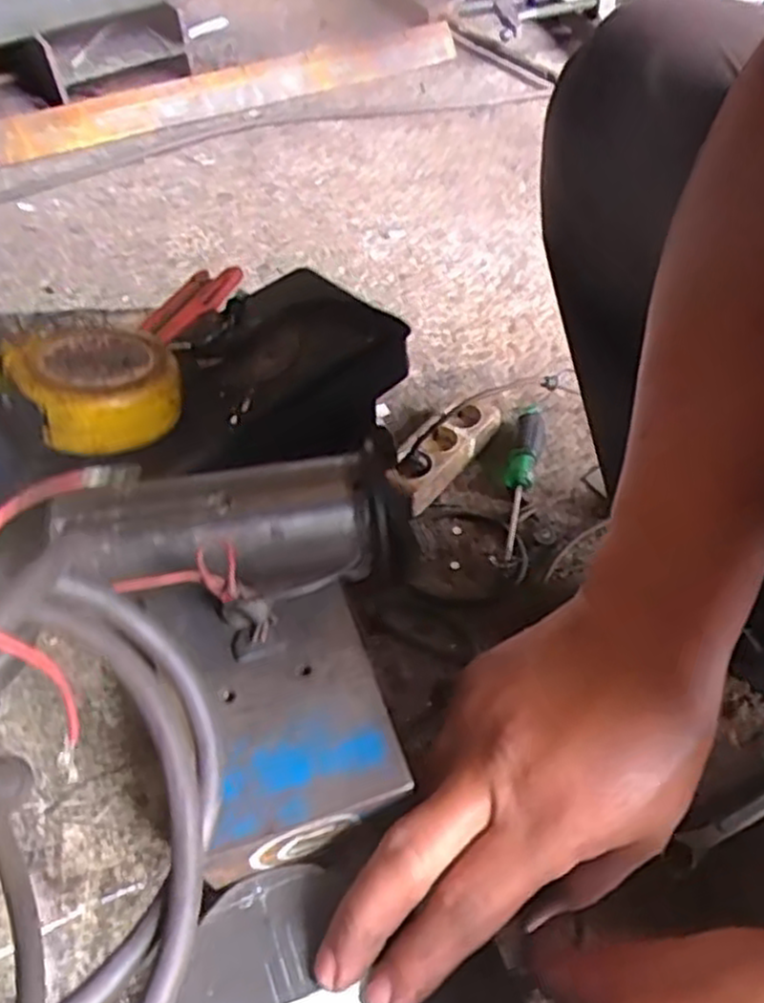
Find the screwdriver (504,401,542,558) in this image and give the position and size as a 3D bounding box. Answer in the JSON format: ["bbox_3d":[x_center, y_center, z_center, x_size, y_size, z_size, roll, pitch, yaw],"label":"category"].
[{"bbox_3d":[0.147,-0.040,0.806,0.031,0.034,0.223,12,53,10],"label":"screwdriver"}]

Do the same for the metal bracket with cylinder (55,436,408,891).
[{"bbox_3d":[-0.054,0.054,0.289,0.125,0.060,0.139,-11,52,-4],"label":"metal bracket with cylinder"}]

